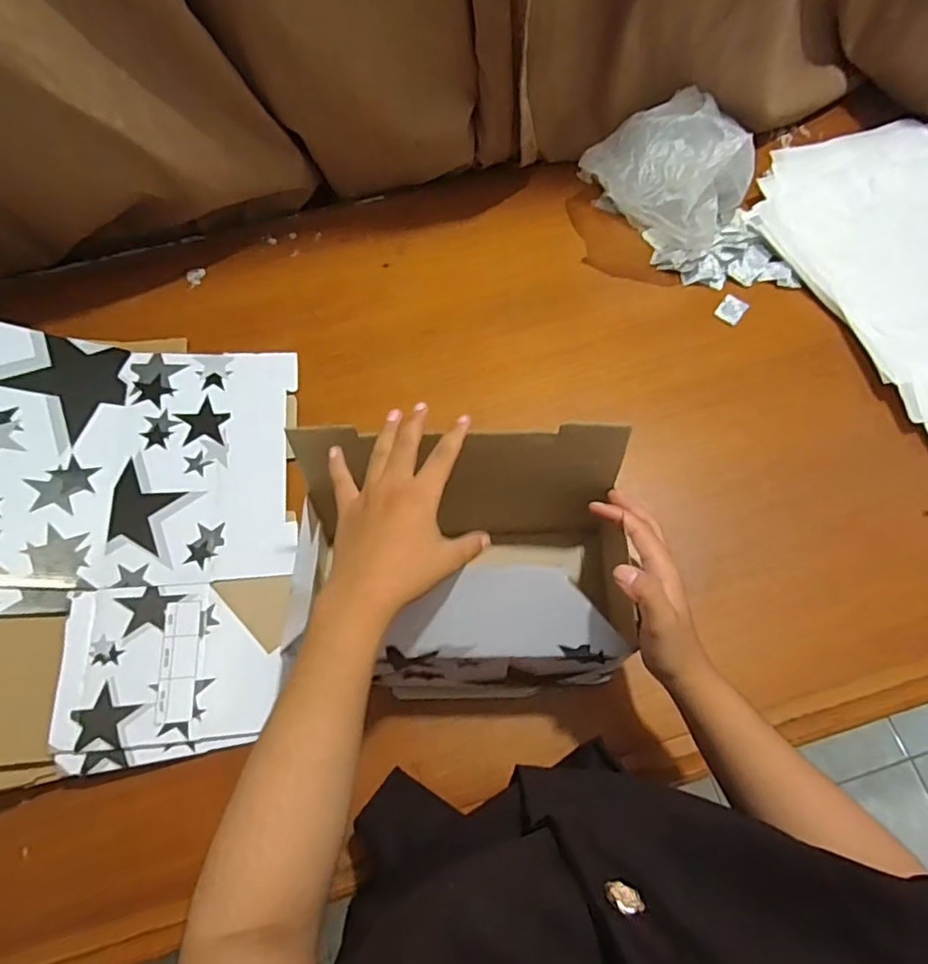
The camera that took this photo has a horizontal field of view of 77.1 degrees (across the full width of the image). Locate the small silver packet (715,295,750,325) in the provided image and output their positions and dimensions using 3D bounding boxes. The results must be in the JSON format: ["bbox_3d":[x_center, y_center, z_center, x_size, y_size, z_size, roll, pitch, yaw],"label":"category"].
[{"bbox_3d":[0.328,-0.212,0.710,0.031,0.004,0.040,37,74,15],"label":"small silver packet"}]

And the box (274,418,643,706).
[{"bbox_3d":[0.008,0.073,0.505,0.244,0.168,0.187,-2,68,2],"label":"box"}]

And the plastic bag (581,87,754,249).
[{"bbox_3d":[0.262,-0.379,0.712,0.208,0.132,0.181,-34,69,-11],"label":"plastic bag"}]

